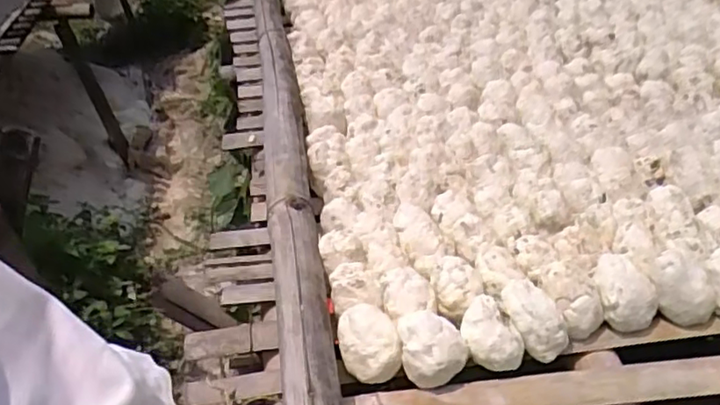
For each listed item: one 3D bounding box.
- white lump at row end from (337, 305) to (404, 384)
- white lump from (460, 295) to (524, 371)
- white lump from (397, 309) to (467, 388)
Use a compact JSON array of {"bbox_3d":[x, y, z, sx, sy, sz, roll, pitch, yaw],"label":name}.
[{"bbox_3d":[0.009,0.153,0.671,0.065,0.064,0.071,-8,38,-7],"label":"white lump at row end"},{"bbox_3d":[0.146,0.148,0.677,0.071,0.062,0.065,9,39,14],"label":"white lump"},{"bbox_3d":[0.078,0.157,0.660,0.070,0.064,0.062,-7,38,-7],"label":"white lump"}]

